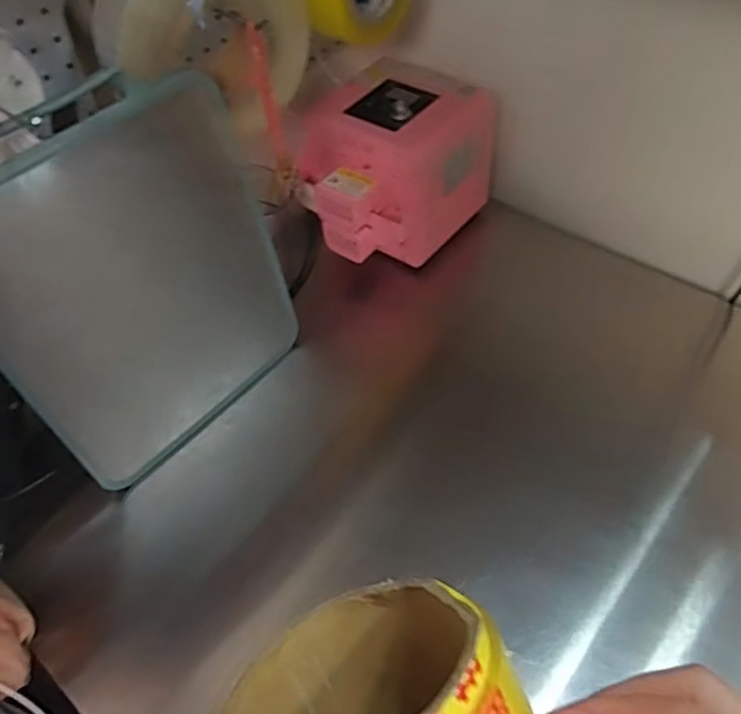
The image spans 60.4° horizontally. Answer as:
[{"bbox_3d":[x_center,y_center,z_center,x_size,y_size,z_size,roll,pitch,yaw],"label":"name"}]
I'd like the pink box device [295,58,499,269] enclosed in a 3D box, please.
[{"bbox_3d":[0.026,-0.251,0.847,0.243,0.168,0.186,-40,59,-23],"label":"pink box device"}]

